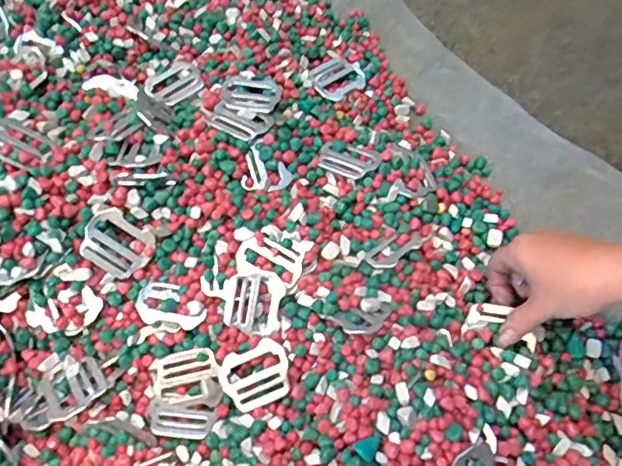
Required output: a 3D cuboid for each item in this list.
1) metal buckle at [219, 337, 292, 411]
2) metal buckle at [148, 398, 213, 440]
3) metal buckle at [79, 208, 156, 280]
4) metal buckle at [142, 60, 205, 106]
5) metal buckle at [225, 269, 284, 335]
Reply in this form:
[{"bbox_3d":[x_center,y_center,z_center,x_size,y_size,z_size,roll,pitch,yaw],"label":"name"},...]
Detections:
[{"bbox_3d":[-0.045,0.115,0.452,0.058,0.004,0.047,-25,74,7],"label":"metal buckle"},{"bbox_3d":[-0.106,0.151,0.451,0.051,0.005,0.032,6,40,-6],"label":"metal buckle"},{"bbox_3d":[-0.164,0.010,0.472,0.055,0.004,0.048,36,88,-16],"label":"metal buckle"},{"bbox_3d":[-0.138,-0.152,0.565,0.056,0.008,0.052,-41,74,-16],"label":"metal buckle"},{"bbox_3d":[-0.049,0.058,0.476,0.046,0.008,0.055,11,95,5],"label":"metal buckle"}]

